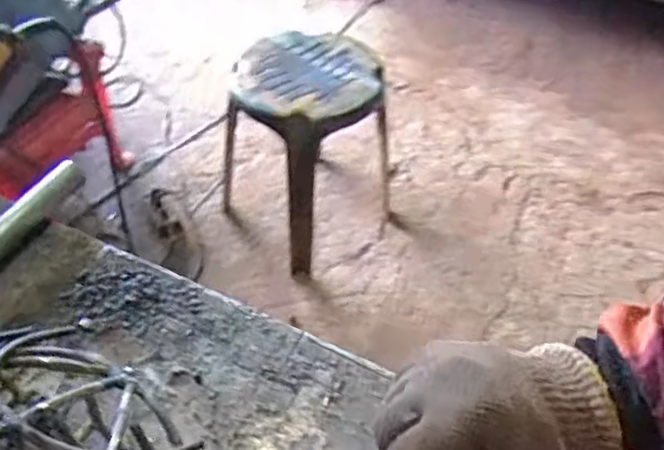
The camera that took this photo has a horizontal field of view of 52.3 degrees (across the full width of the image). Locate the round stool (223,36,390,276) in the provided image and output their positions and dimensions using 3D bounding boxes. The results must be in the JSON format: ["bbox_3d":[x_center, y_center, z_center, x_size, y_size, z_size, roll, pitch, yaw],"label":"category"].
[{"bbox_3d":[-0.046,-0.185,1.555,0.297,0.423,0.300,1,48,-2],"label":"round stool"}]

